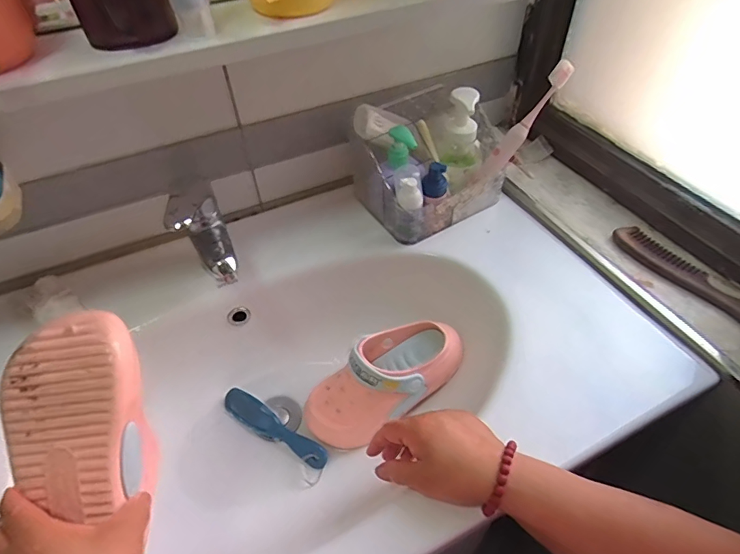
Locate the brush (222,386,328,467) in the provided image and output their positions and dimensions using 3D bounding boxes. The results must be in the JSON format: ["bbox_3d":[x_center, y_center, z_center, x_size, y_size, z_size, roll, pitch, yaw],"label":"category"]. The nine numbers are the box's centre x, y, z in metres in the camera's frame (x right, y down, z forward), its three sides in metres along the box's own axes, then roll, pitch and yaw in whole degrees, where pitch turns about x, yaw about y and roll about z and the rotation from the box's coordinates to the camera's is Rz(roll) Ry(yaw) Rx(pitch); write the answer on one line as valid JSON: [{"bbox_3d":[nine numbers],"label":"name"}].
[{"bbox_3d":[-0.125,0.194,0.592,0.167,0.019,0.031,26,53,23],"label":"brush"}]

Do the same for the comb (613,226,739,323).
[{"bbox_3d":[0.377,0.001,0.543,0.052,0.015,0.192,-24,51,-19],"label":"comb"}]

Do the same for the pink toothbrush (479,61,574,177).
[{"bbox_3d":[0.210,-0.209,0.618,0.029,0.166,0.021,13,32,-43],"label":"pink toothbrush"}]

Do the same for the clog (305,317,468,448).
[{"bbox_3d":[0.011,0.125,0.575,0.217,0.078,0.099,-34,53,-4],"label":"clog"}]

